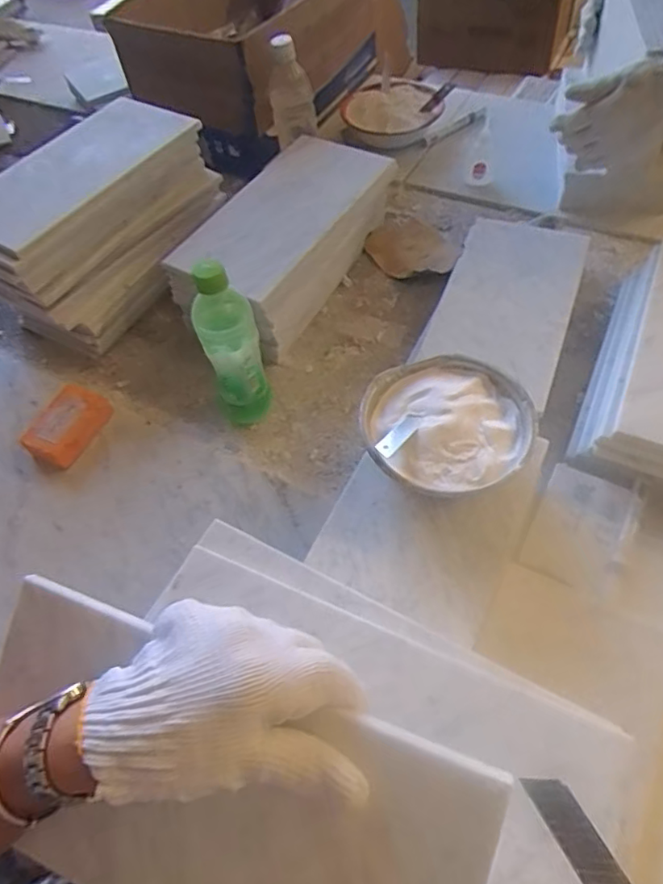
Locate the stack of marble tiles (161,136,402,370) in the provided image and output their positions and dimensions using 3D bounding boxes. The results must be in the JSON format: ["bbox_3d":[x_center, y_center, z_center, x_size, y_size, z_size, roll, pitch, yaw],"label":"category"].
[{"bbox_3d":[-0.055,-0.260,0.757,0.156,0.139,0.297,30,64,20],"label":"stack of marble tiles"}]

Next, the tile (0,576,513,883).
[{"bbox_3d":[-0.072,0.197,0.307,0.297,0.012,0.153,15,88,18],"label":"tile"}]

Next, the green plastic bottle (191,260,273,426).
[{"bbox_3d":[-0.107,-0.103,0.604,0.057,0.217,0.056,-15,58,-6],"label":"green plastic bottle"}]

